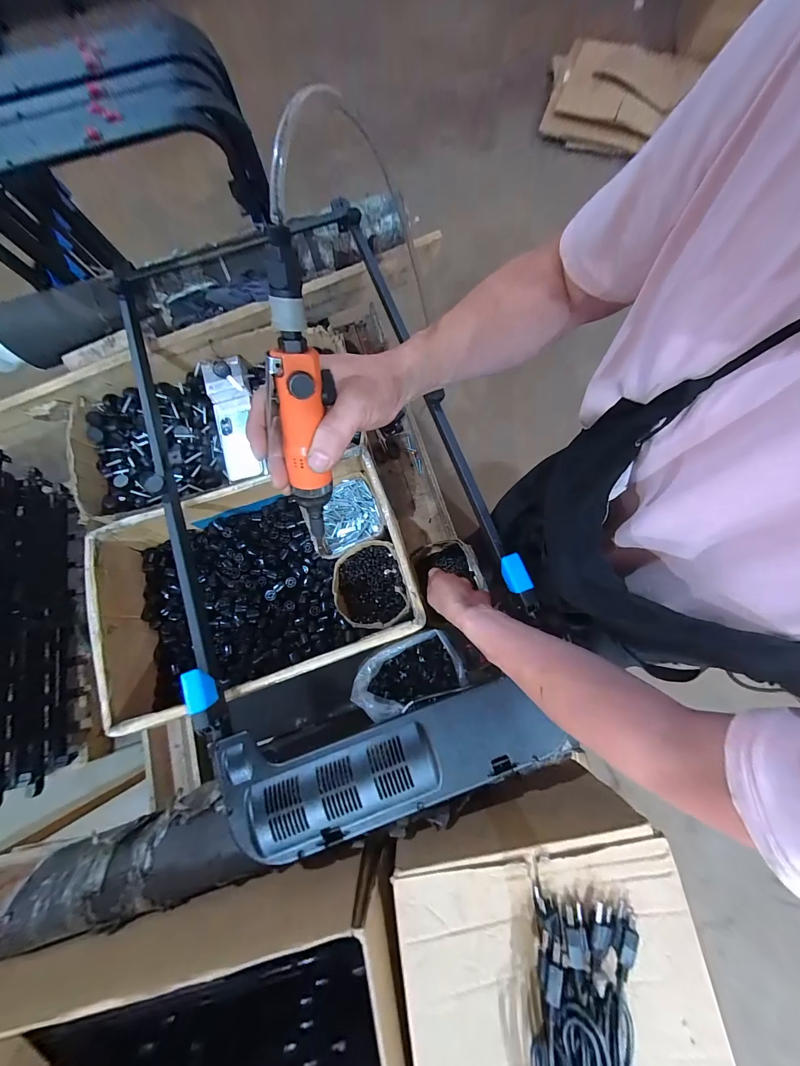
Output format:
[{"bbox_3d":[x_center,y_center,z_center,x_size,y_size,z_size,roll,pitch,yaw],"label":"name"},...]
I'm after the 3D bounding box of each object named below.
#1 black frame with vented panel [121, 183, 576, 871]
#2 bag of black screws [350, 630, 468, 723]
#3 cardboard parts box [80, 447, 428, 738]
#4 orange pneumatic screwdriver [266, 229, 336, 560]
[{"bbox_3d":[-0.168,-0.115,0.599,0.525,0.107,1.069,-20,77,-4],"label":"black frame with vented panel"},{"bbox_3d":[0.012,0.231,0.569,0.183,0.047,0.107,-17,77,-3],"label":"bag of black screws"},{"bbox_3d":[-0.255,0.090,0.647,0.521,0.145,0.341,-17,77,-3],"label":"cardboard parts box"},{"bbox_3d":[-0.083,-0.091,0.301,0.040,0.255,0.035,6,39,2],"label":"orange pneumatic screwdriver"}]

